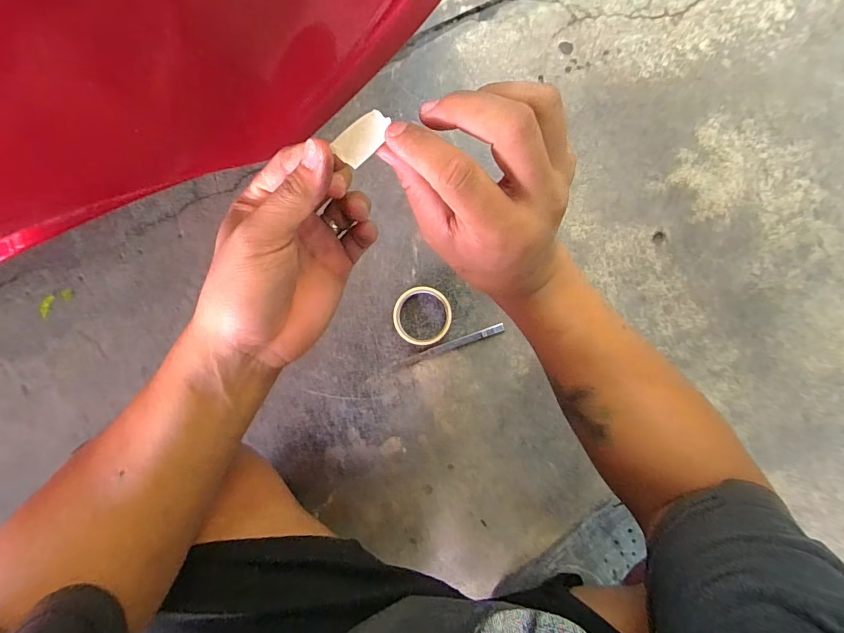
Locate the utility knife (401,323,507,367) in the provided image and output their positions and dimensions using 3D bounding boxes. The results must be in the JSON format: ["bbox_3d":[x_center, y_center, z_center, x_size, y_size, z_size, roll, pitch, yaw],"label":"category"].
[{"bbox_3d":[0.046,0.045,0.672,0.170,0.007,0.014,-21,85,4],"label":"utility knife"}]

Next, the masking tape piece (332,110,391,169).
[{"bbox_3d":[-0.032,-0.096,0.231,0.033,0.007,0.017,-43,84,1],"label":"masking tape piece"}]

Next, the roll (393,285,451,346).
[{"bbox_3d":[0.001,-0.001,0.677,0.089,0.013,0.091,0,86,5],"label":"roll"}]

